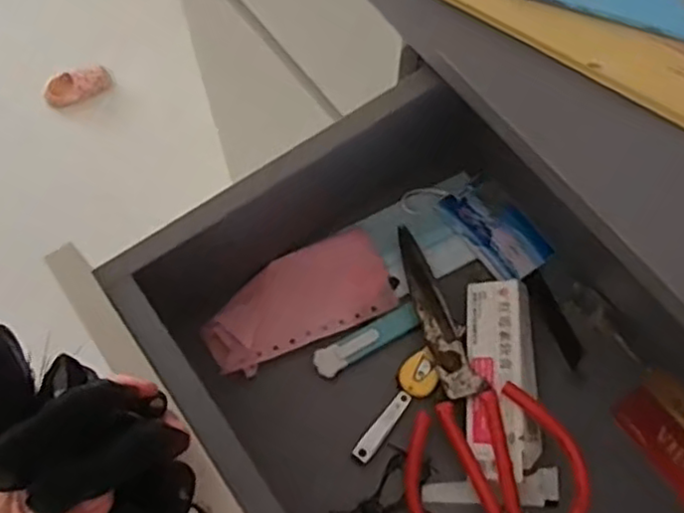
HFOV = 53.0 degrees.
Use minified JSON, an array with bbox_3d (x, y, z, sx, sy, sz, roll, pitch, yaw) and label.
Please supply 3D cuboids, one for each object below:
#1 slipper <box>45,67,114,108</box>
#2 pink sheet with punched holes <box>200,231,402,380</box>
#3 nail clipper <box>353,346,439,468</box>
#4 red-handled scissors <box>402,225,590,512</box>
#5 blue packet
[{"bbox_3d":[-0.616,-0.395,1.600,0.157,0.050,0.065,-20,68,-9],"label":"slipper"},{"bbox_3d":[-0.033,0.031,0.494,0.138,0.010,0.070,-24,69,-11],"label":"pink sheet with punched holes"},{"bbox_3d":[0.039,0.102,0.463,0.026,0.012,0.084,29,69,11],"label":"nail clipper"},{"bbox_3d":[0.074,0.088,0.458,0.104,0.031,0.216,-19,68,-9],"label":"red-handled scissors"},{"bbox_3d":[0.116,-0.020,0.519,0.049,0.005,0.084,-38,72,-16],"label":"blue packet"}]

